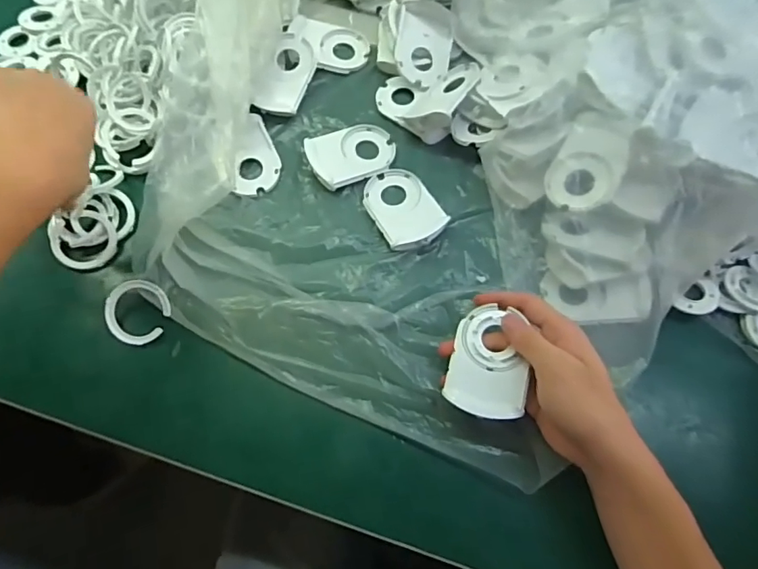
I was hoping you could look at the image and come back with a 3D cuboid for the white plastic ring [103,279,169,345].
[{"bbox_3d":[-0.196,0.023,0.409,0.050,0.009,0.051,0,89,-4],"label":"white plastic ring"}]

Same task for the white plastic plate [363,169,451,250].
[{"bbox_3d":[0.022,-0.070,0.458,0.058,0.012,0.084,-25,61,-9],"label":"white plastic plate"}]

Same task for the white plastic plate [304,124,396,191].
[{"bbox_3d":[-0.026,-0.125,0.483,0.084,0.007,0.056,-24,77,-23],"label":"white plastic plate"}]

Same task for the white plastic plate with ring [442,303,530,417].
[{"bbox_3d":[0.083,0.058,0.375,0.056,0.014,0.078,14,76,5],"label":"white plastic plate with ring"}]

